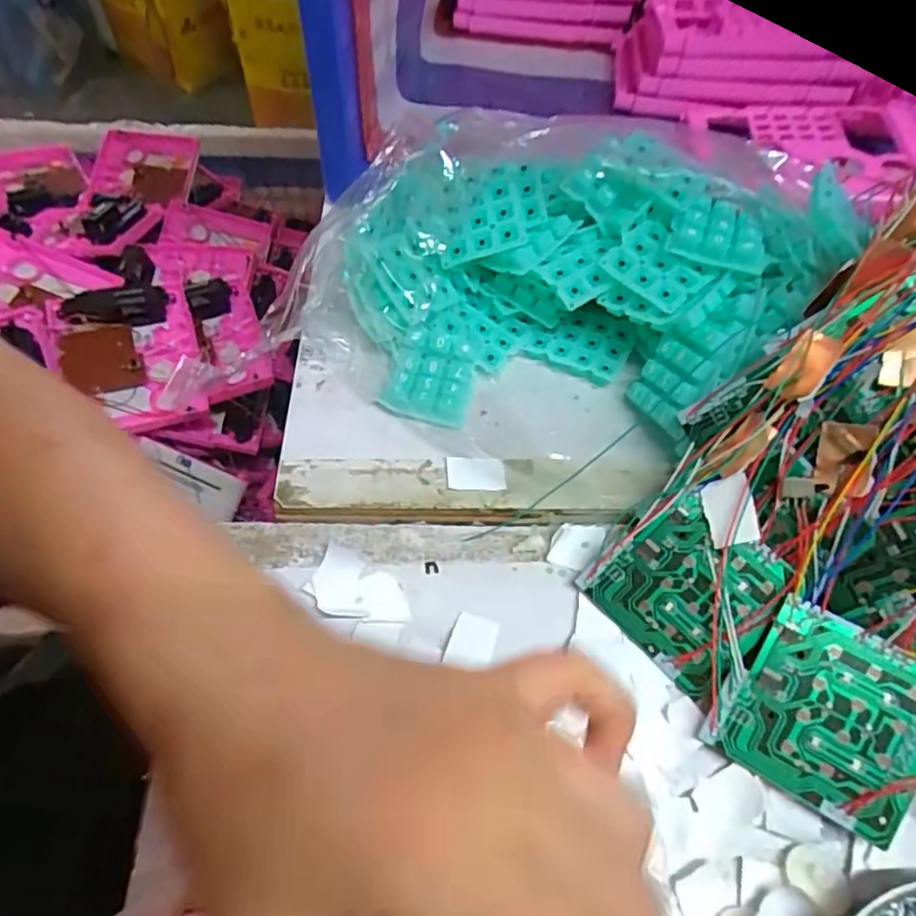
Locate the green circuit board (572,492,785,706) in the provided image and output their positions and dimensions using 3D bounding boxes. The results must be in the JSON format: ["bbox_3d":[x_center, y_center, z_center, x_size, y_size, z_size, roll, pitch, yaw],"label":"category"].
[{"bbox_3d":[0.105,0.060,0.282,0.075,0.007,0.069,44,96,20],"label":"green circuit board"}]

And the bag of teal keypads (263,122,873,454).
[{"bbox_3d":[0.061,-0.103,0.349,0.282,0.087,0.176,11,56,5],"label":"bag of teal keypads"}]

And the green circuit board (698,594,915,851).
[{"bbox_3d":[0.151,0.104,0.252,0.074,0.004,0.072,26,85,22],"label":"green circuit board"}]

